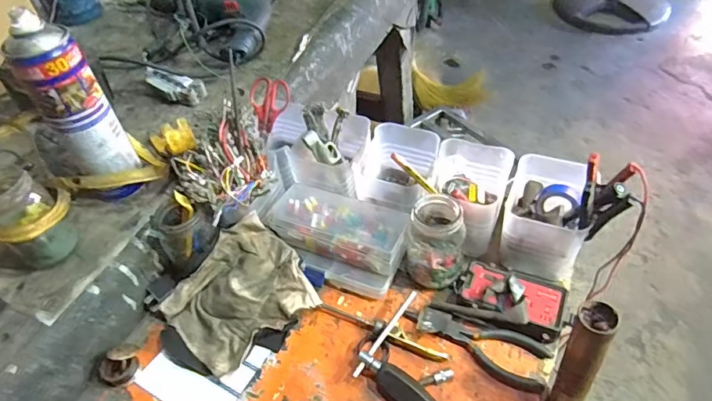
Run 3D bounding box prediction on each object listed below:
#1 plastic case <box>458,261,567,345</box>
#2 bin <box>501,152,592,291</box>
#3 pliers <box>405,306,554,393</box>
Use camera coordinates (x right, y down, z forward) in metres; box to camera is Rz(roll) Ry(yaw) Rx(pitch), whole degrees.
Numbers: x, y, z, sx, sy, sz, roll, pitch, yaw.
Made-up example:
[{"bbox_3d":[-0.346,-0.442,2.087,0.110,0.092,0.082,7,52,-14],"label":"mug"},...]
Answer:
[{"bbox_3d":[0.167,0.106,0.509,0.105,0.024,0.067,20,53,22],"label":"plastic case"},{"bbox_3d":[0.215,0.017,0.545,0.088,0.083,0.119,11,50,15],"label":"bin"},{"bbox_3d":[0.123,0.144,0.490,0.148,0.011,0.050,22,53,23],"label":"pliers"}]

